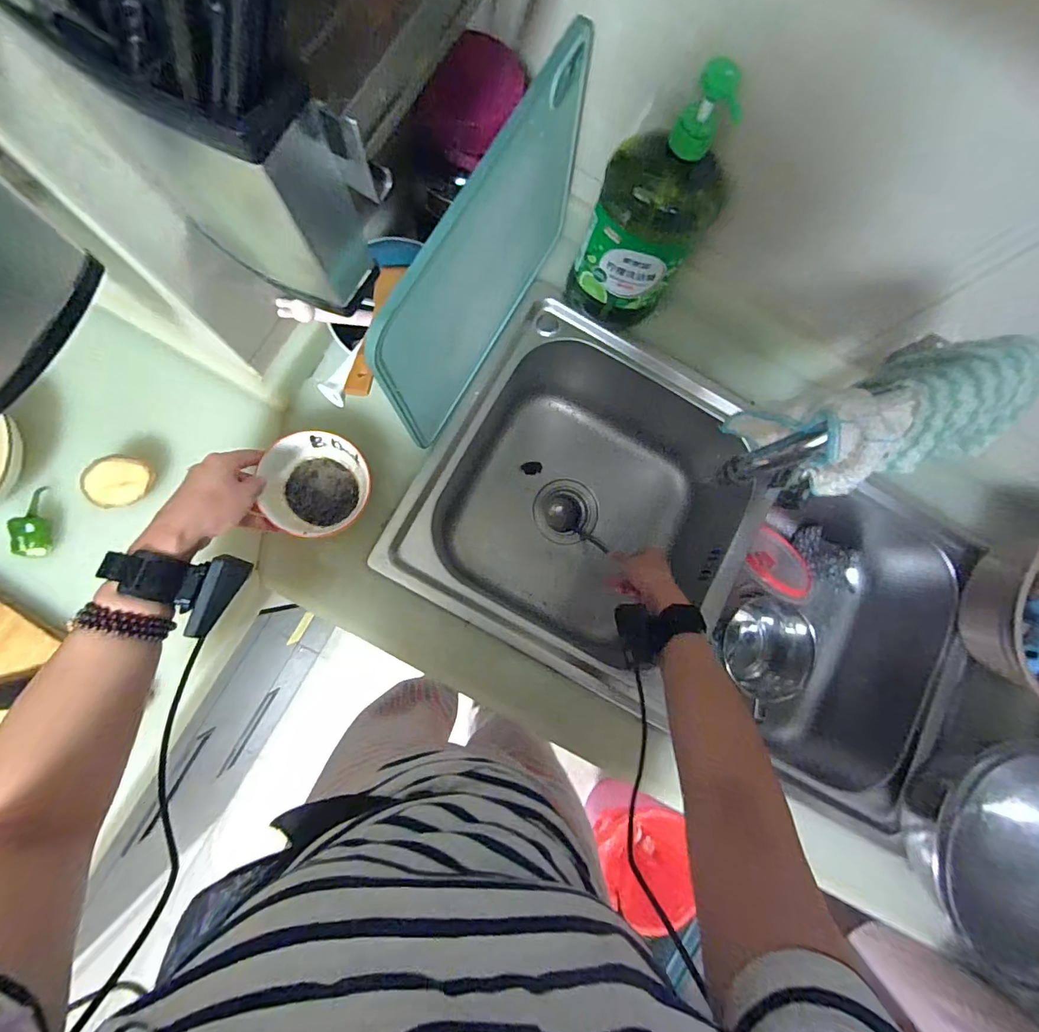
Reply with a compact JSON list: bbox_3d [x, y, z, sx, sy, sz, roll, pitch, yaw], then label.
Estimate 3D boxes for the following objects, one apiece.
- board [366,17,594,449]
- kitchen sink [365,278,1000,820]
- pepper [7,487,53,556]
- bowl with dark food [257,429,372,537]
[{"bbox_3d":[-0.028,-0.250,0.472,0.009,0.248,0.362,28,79,3],"label":"board"},{"bbox_3d":[0.226,0.062,0.705,0.715,0.262,0.417,29,81,-2],"label":"kitchen sink"},{"bbox_3d":[-0.527,0.006,0.499,0.023,0.026,0.073,-2,83,-6],"label":"pepper"},{"bbox_3d":[-0.225,-0.038,0.509,0.104,0.058,0.108,1,83,-6],"label":"bowl with dark food"}]

